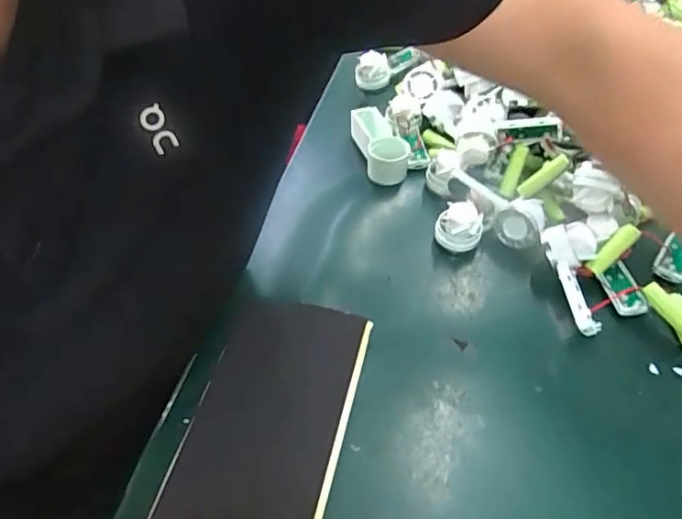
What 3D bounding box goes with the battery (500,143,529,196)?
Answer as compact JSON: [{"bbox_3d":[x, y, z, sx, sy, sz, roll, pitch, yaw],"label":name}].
[{"bbox_3d":[0.161,-0.083,0.501,0.014,0.048,0.014,22,16,19],"label":"battery"}]

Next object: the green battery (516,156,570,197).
[{"bbox_3d":[0.184,-0.077,0.491,0.012,0.051,0.015,22,42,-33],"label":"green battery"}]

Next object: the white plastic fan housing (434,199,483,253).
[{"bbox_3d":[0.104,-0.028,0.475,0.035,0.037,0.036,-29,56,-20],"label":"white plastic fan housing"}]

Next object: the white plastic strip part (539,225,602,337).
[{"bbox_3d":[0.185,0.015,0.433,0.020,0.014,0.092,-9,67,-5],"label":"white plastic strip part"}]

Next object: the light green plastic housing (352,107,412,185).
[{"bbox_3d":[0.042,-0.118,0.550,0.045,0.031,0.084,-11,51,-7],"label":"light green plastic housing"}]

